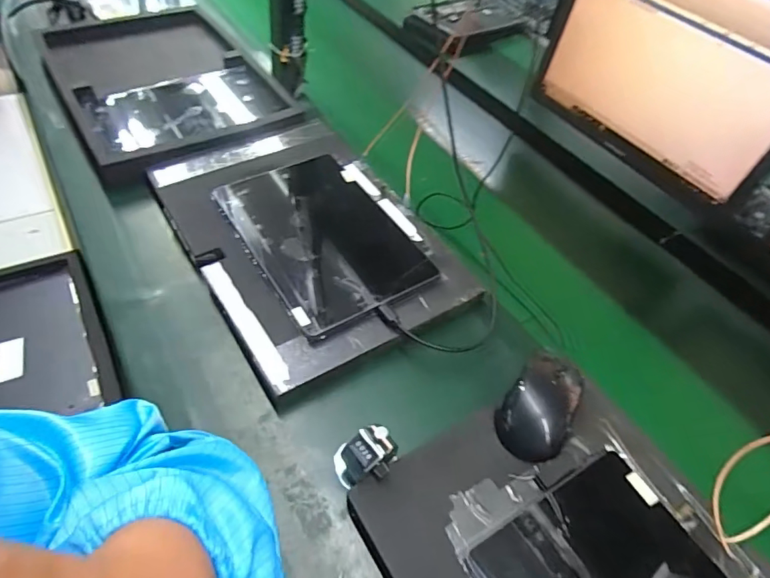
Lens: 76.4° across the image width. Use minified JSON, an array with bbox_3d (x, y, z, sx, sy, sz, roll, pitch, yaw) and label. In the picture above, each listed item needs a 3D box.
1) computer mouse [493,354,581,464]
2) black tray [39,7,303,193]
[{"bbox_3d":[0.148,0.104,0.452,0.061,0.030,0.106,33,53,21],"label":"computer mouse"},{"bbox_3d":[-0.352,-0.341,0.768,0.282,0.030,0.425,-25,58,-26],"label":"black tray"}]

